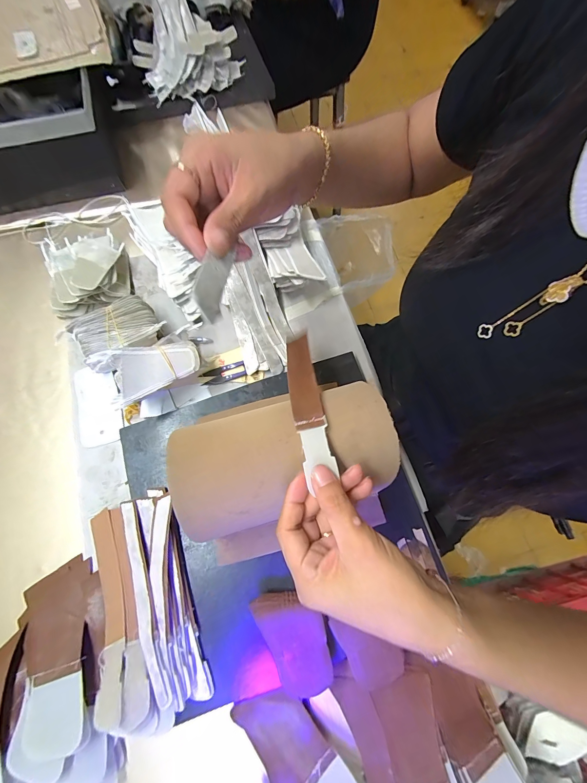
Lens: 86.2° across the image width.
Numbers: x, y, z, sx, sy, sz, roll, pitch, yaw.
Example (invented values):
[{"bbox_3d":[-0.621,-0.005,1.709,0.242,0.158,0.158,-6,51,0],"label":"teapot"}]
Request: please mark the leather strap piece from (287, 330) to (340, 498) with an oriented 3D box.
[{"bbox_3d":[0.010,-0.002,0.281,0.026,0.016,0.161,-6,42,-1],"label":"leather strap piece"}]

